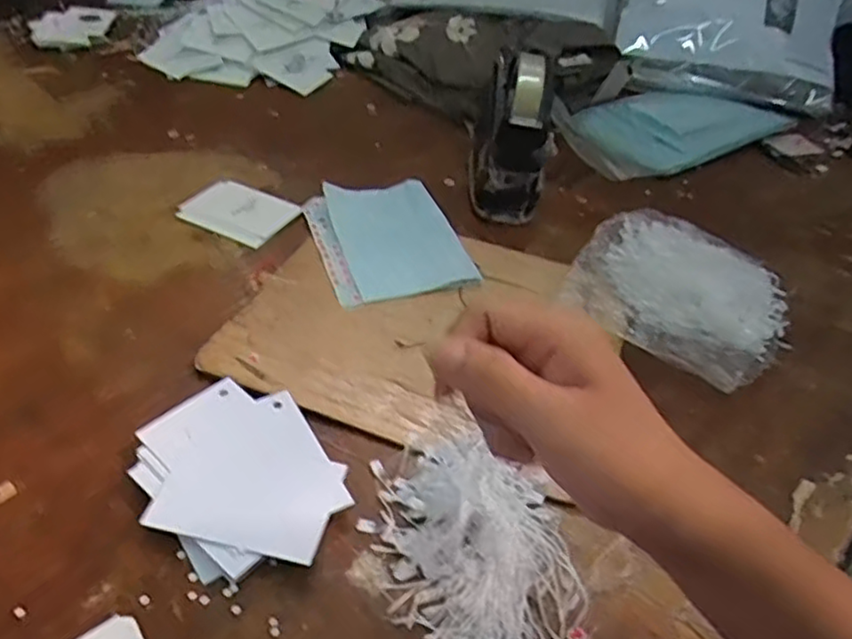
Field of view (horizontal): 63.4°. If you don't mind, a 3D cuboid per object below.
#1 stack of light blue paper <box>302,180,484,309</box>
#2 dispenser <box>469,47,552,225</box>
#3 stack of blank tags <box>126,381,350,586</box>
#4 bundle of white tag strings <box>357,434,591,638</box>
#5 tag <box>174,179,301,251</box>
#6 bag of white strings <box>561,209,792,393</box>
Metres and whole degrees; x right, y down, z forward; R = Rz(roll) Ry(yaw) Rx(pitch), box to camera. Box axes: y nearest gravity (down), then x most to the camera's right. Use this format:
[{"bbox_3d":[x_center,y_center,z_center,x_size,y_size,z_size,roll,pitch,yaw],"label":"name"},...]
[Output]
[{"bbox_3d":[-0.035,-0.076,0.628,0.124,0.012,0.160,-11,44,-17],"label":"stack of light blue paper"},{"bbox_3d":[0.088,-0.200,0.712,0.075,0.120,0.190,10,42,5],"label":"dispenser"},{"bbox_3d":[-0.113,0.097,0.423,0.104,0.016,0.137,-25,50,-29],"label":"stack of blank tags"},{"bbox_3d":[0.026,0.130,0.397,0.150,0.024,0.105,35,50,29],"label":"bundle of white tag strings"},{"bbox_3d":[-0.174,-0.102,0.646,0.096,0.008,0.072,23,45,19],"label":"tag"},{"bbox_3d":[0.214,-0.024,0.580,0.169,0.029,0.164,26,45,21],"label":"bag of white strings"}]

